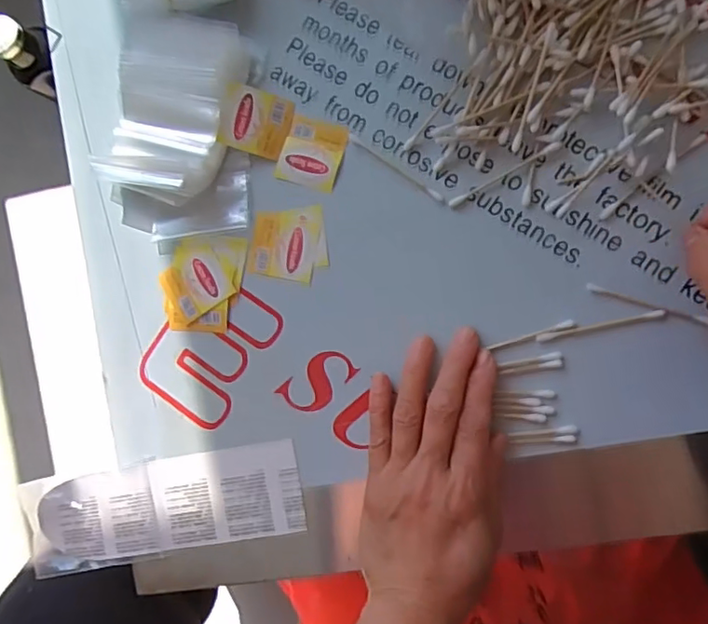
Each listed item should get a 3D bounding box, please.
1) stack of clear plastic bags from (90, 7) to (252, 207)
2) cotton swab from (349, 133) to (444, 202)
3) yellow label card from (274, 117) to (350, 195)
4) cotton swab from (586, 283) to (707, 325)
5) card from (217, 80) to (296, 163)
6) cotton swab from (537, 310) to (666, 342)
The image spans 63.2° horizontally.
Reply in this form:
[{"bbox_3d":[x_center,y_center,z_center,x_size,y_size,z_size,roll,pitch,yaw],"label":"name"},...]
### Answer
[{"bbox_3d":[-0.119,-0.132,0.367,0.081,0.029,0.115,16,93,9],"label":"stack of clear plastic bags"},{"bbox_3d":[0.026,-0.090,0.357,0.071,0.004,0.005,37,96,7],"label":"cotton swab"},{"bbox_3d":[-0.026,-0.101,0.367,0.039,0.004,0.042,18,94,9],"label":"yellow label card"},{"bbox_3d":[0.169,-0.004,0.330,0.069,0.006,0.005,18,94,9],"label":"cotton swab"},{"bbox_3d":[-0.063,-0.121,0.367,0.044,0.004,0.038,15,96,-11],"label":"card"},{"bbox_3d":[0.144,0.008,0.338,0.071,0.006,0.005,-13,88,10],"label":"cotton swab"}]

